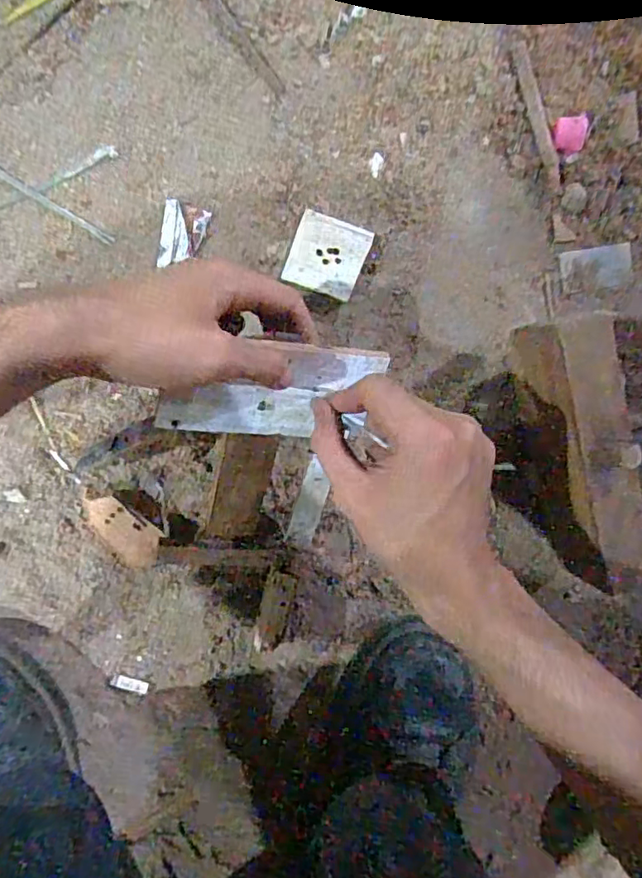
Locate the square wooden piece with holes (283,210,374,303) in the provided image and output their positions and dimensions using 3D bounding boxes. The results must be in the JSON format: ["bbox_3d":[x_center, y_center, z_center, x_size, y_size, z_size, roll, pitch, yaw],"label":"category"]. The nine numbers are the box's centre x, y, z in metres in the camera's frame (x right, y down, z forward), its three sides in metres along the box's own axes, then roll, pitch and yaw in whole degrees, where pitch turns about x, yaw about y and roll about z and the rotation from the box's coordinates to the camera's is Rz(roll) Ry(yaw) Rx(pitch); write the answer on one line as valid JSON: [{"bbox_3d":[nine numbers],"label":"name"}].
[{"bbox_3d":[0.005,-0.131,0.419,0.051,0.015,0.052,19,95,-8],"label":"square wooden piece with holes"}]

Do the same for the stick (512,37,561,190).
[{"bbox_3d":[0.157,-0.232,0.422,0.011,0.006,0.100,-22,99,-2],"label":"stick"}]

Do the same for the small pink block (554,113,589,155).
[{"bbox_3d":[0.182,-0.221,0.424,0.023,0.006,0.024,-6,98,-5],"label":"small pink block"}]

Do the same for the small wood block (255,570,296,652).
[{"bbox_3d":[-0.035,0.129,0.441,0.021,0.019,0.059,14,96,-7],"label":"small wood block"}]

